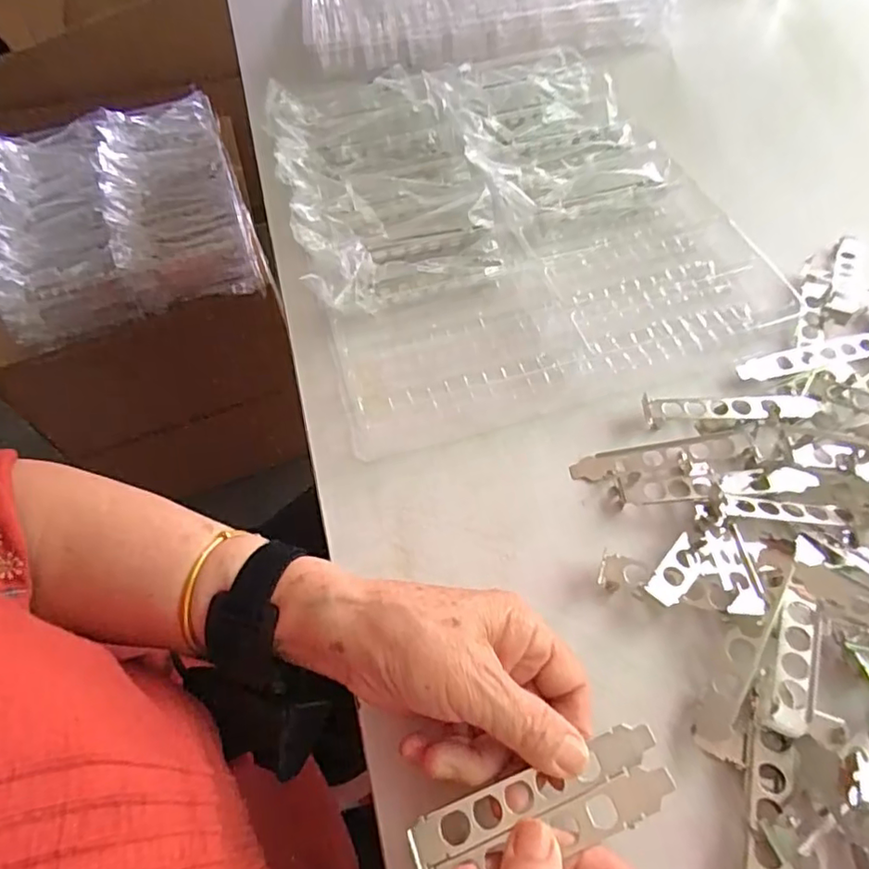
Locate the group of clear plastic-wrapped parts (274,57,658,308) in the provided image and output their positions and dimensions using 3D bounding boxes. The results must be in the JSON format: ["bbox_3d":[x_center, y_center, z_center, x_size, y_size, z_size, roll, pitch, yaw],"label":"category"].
[{"bbox_3d":[0.022,-0.262,0.544,0.328,0.052,0.311,-17,58,-6],"label":"group of clear plastic-wrapped parts"}]

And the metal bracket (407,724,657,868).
[{"bbox_3d":[0.046,0.161,0.261,0.119,0.004,0.020,-18,58,-12],"label":"metal bracket"}]

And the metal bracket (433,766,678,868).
[{"bbox_3d":[0.050,0.176,0.252,0.120,0.004,0.019,-18,58,-11],"label":"metal bracket"}]

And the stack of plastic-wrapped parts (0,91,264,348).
[{"bbox_3d":[-0.478,-0.351,0.904,0.342,0.113,0.402,-17,58,-7],"label":"stack of plastic-wrapped parts"}]

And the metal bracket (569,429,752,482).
[{"bbox_3d":[0.150,0.014,0.387,0.118,0.008,0.020,-8,57,0],"label":"metal bracket"}]

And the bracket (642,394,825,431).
[{"bbox_3d":[0.206,-0.019,0.401,0.119,0.009,0.021,-3,57,3],"label":"bracket"}]

